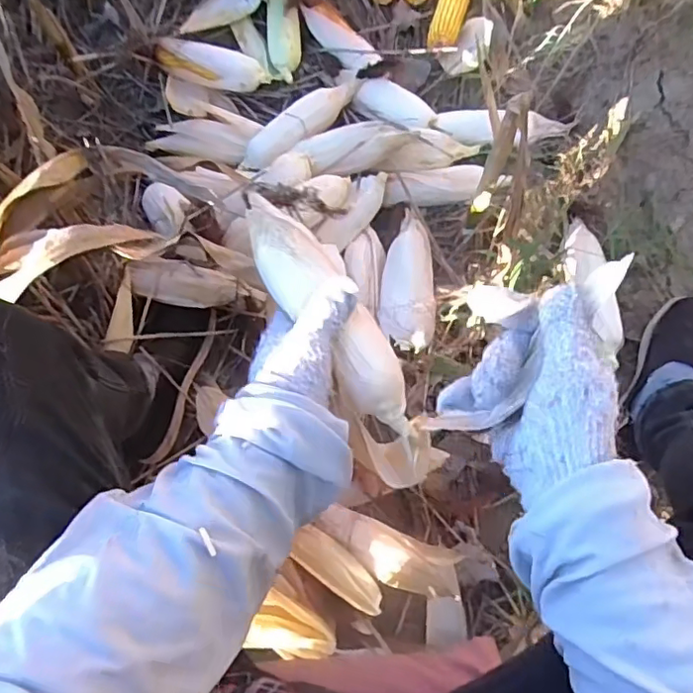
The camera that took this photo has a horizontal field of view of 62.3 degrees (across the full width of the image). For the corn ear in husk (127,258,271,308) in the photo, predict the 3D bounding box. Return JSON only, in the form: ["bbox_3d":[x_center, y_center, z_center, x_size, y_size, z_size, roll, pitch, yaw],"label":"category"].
[{"bbox_3d":[-0.196,-0.076,0.764,0.193,0.041,0.057,10,75,3],"label":"corn ear in husk"}]

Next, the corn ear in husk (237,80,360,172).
[{"bbox_3d":[-0.070,-0.351,0.887,0.226,0.047,0.057,-35,77,-9],"label":"corn ear in husk"}]

